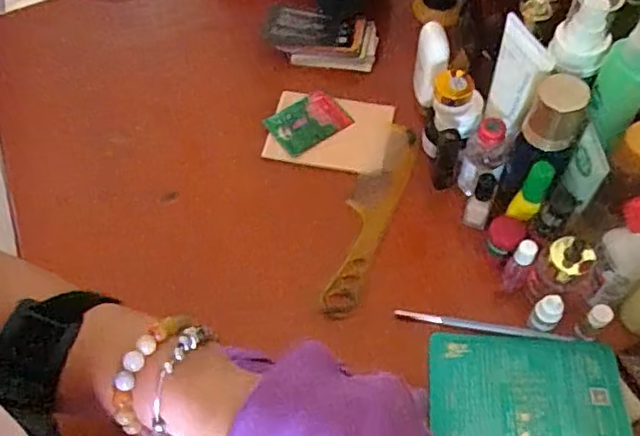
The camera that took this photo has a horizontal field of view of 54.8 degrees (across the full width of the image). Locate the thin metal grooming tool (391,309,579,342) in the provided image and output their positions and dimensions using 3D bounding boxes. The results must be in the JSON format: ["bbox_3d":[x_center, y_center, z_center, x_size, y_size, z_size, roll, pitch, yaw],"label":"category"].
[{"bbox_3d":[0.137,0.091,0.521,0.144,0.007,0.008,9,61,9],"label":"thin metal grooming tool"}]

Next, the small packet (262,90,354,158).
[{"bbox_3d":[-0.013,-0.100,0.648,0.079,0.011,0.064,-28,63,-14],"label":"small packet"}]

